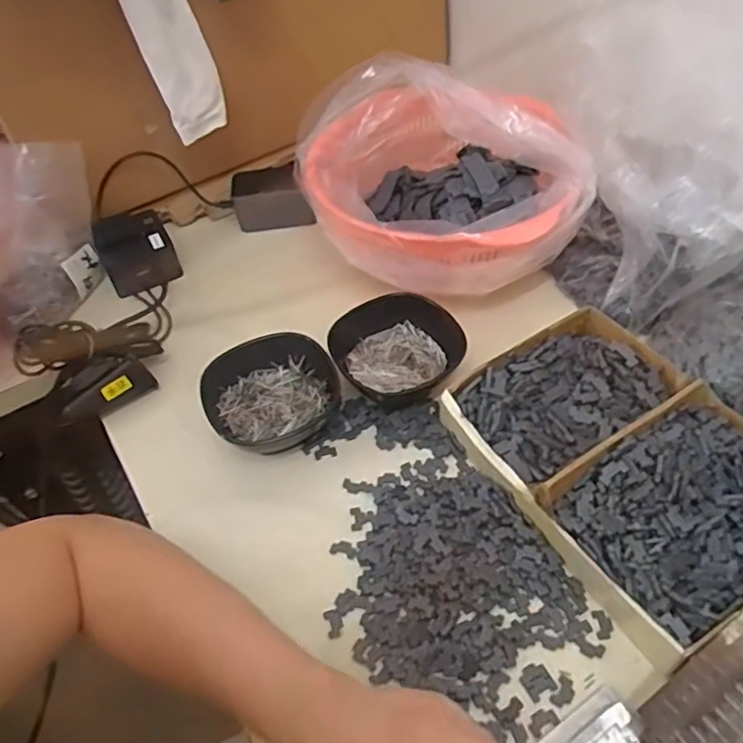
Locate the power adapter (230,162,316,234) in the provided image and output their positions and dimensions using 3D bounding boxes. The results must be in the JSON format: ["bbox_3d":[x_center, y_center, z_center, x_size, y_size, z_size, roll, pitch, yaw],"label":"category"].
[{"bbox_3d":[-0.112,-0.197,0.722,0.088,0.052,0.042,-6,49,1],"label":"power adapter"}]

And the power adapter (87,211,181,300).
[{"bbox_3d":[-0.253,-0.131,0.678,0.072,0.051,0.082,-24,51,-14],"label":"power adapter"}]

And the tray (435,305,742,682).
[{"bbox_3d":[0.252,0.140,0.391,0.180,0.064,0.488,-27,52,-17],"label":"tray"}]

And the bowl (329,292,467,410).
[{"bbox_3d":[0.025,-0.014,0.555,0.103,0.045,0.108,-3,49,3],"label":"bowl"}]

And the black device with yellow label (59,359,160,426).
[{"bbox_3d":[-0.237,0.018,0.559,0.081,0.045,0.024,-32,53,-20],"label":"black device with yellow label"}]

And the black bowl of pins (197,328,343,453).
[{"bbox_3d":[-0.082,0.025,0.534,0.108,0.047,0.103,-3,49,3],"label":"black bowl of pins"}]

